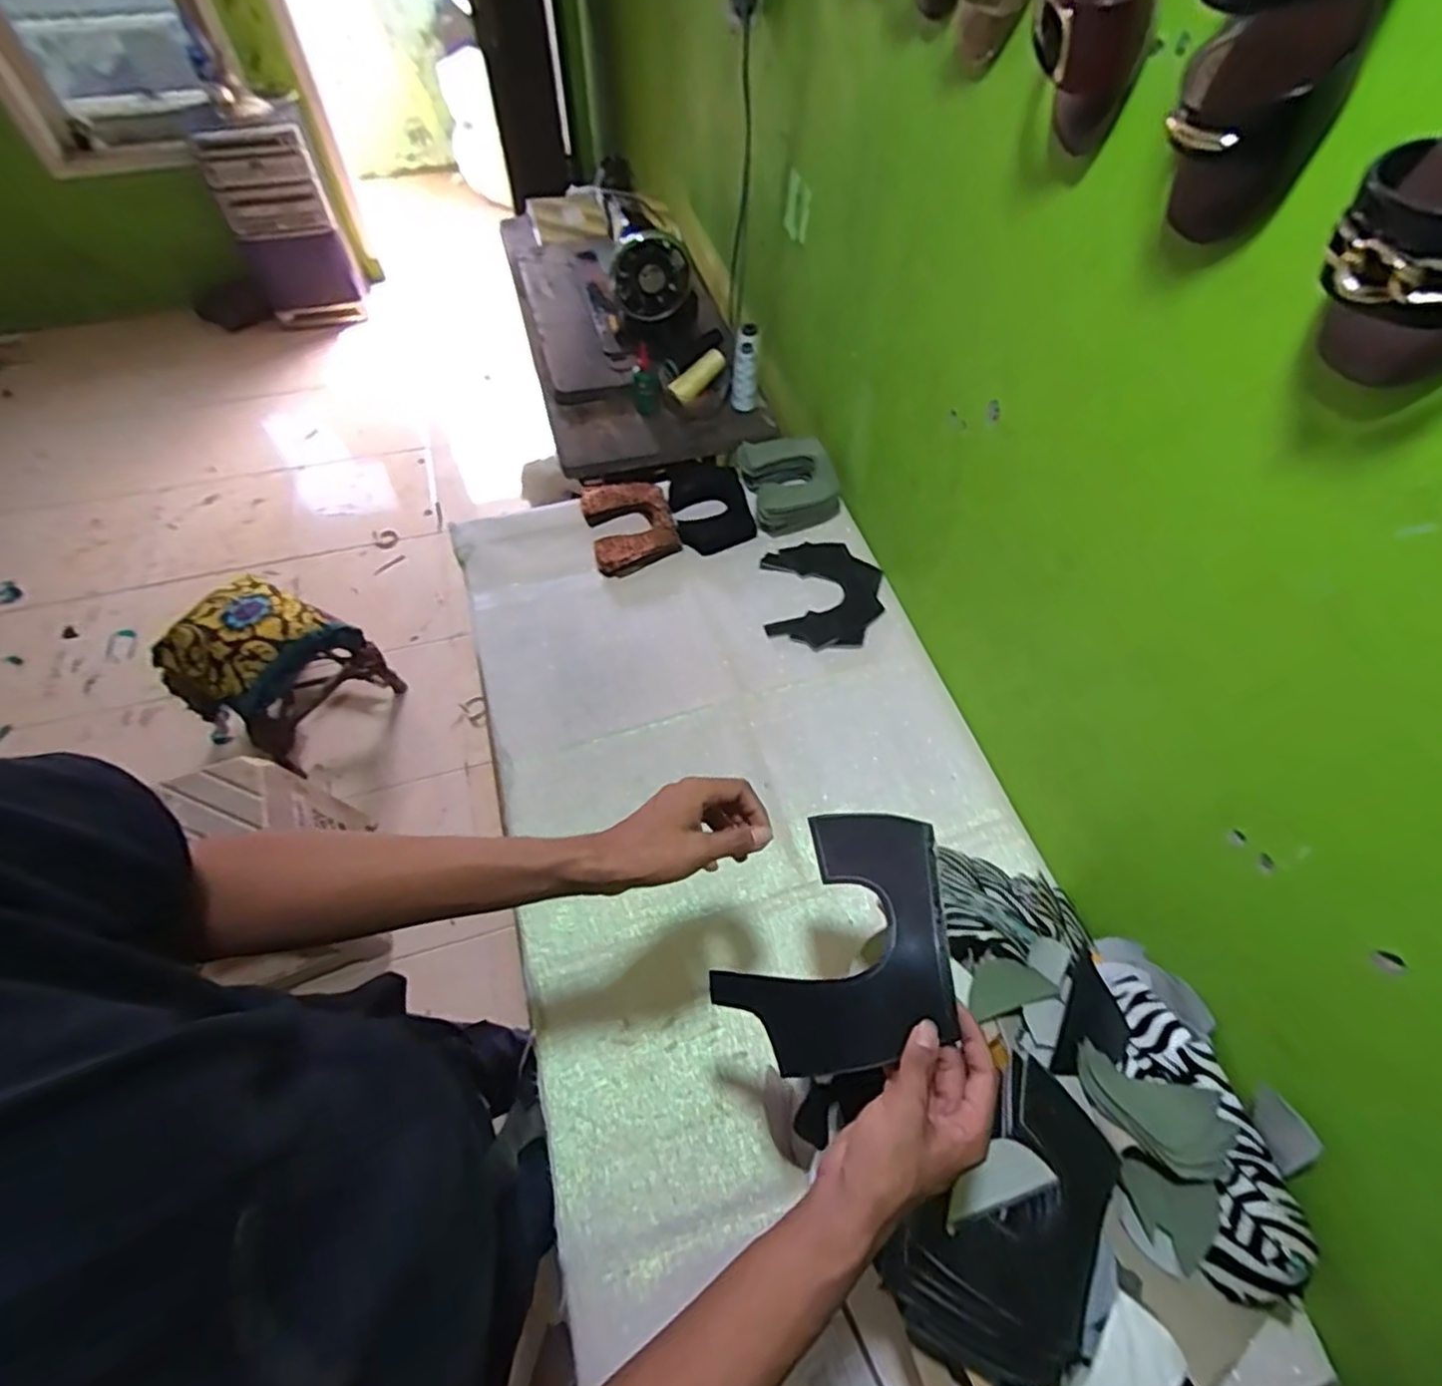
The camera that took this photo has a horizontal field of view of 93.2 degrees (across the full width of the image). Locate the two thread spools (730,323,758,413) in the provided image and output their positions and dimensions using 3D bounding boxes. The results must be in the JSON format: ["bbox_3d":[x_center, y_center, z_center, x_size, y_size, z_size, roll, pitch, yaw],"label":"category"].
[{"bbox_3d":[0.049,-0.576,1.205,0.058,0.118,0.090,4,59,0],"label":"two thread spools"}]

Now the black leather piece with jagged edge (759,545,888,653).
[{"bbox_3d":[0.153,-0.149,1.020,0.170,0.013,0.192,2,59,-1],"label":"black leather piece with jagged edge"}]

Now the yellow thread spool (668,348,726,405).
[{"bbox_3d":[-0.039,-0.558,1.198,0.111,0.033,0.033,-41,67,3],"label":"yellow thread spool"}]

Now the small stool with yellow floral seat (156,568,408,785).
[{"bbox_3d":[-1.003,-0.061,1.536,0.287,0.347,0.323,27,62,13],"label":"small stool with yellow floral seat"}]

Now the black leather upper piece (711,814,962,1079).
[{"bbox_3d":[0.079,0.180,0.507,0.169,0.017,0.179,-11,57,21],"label":"black leather upper piece"}]

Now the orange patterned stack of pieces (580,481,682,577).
[{"bbox_3d":[-0.139,-0.259,1.049,0.128,0.037,0.155,-15,61,-11],"label":"orange patterned stack of pieces"}]

